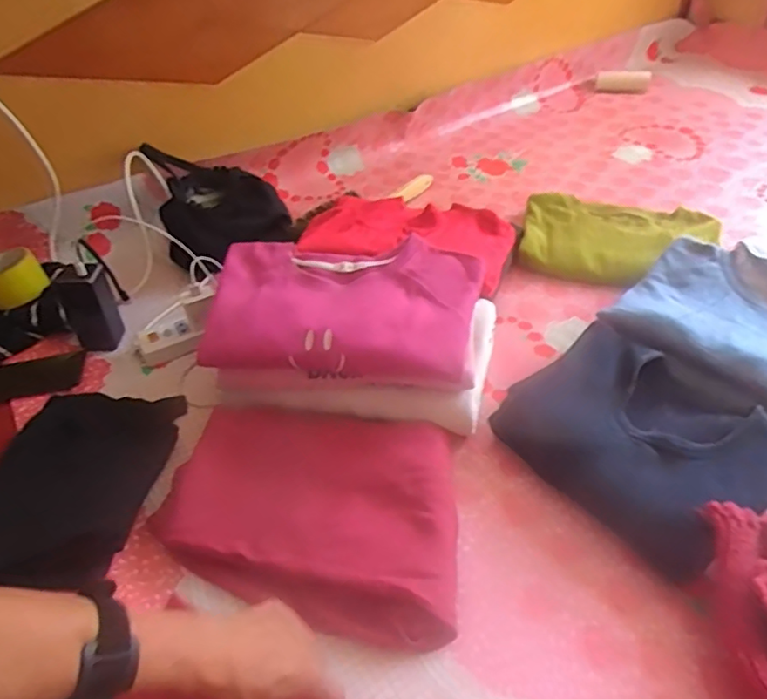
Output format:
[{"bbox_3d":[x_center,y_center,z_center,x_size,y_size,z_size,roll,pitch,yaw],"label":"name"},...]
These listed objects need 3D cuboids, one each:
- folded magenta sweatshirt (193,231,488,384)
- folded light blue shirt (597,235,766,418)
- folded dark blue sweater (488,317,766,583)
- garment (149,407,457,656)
[{"bbox_3d":[-0.049,-0.051,0.756,0.340,0.073,0.193,1,44,7],"label":"folded magenta sweatshirt"},{"bbox_3d":[0.460,-0.030,0.750,0.243,0.035,0.306,-31,48,-25],"label":"folded light blue shirt"},{"bbox_3d":[0.296,0.103,0.688,0.198,0.081,0.289,-31,49,-25],"label":"folded dark blue sweater"},{"bbox_3d":[-0.081,0.181,0.660,0.329,0.058,0.251,3,43,9],"label":"garment"}]

